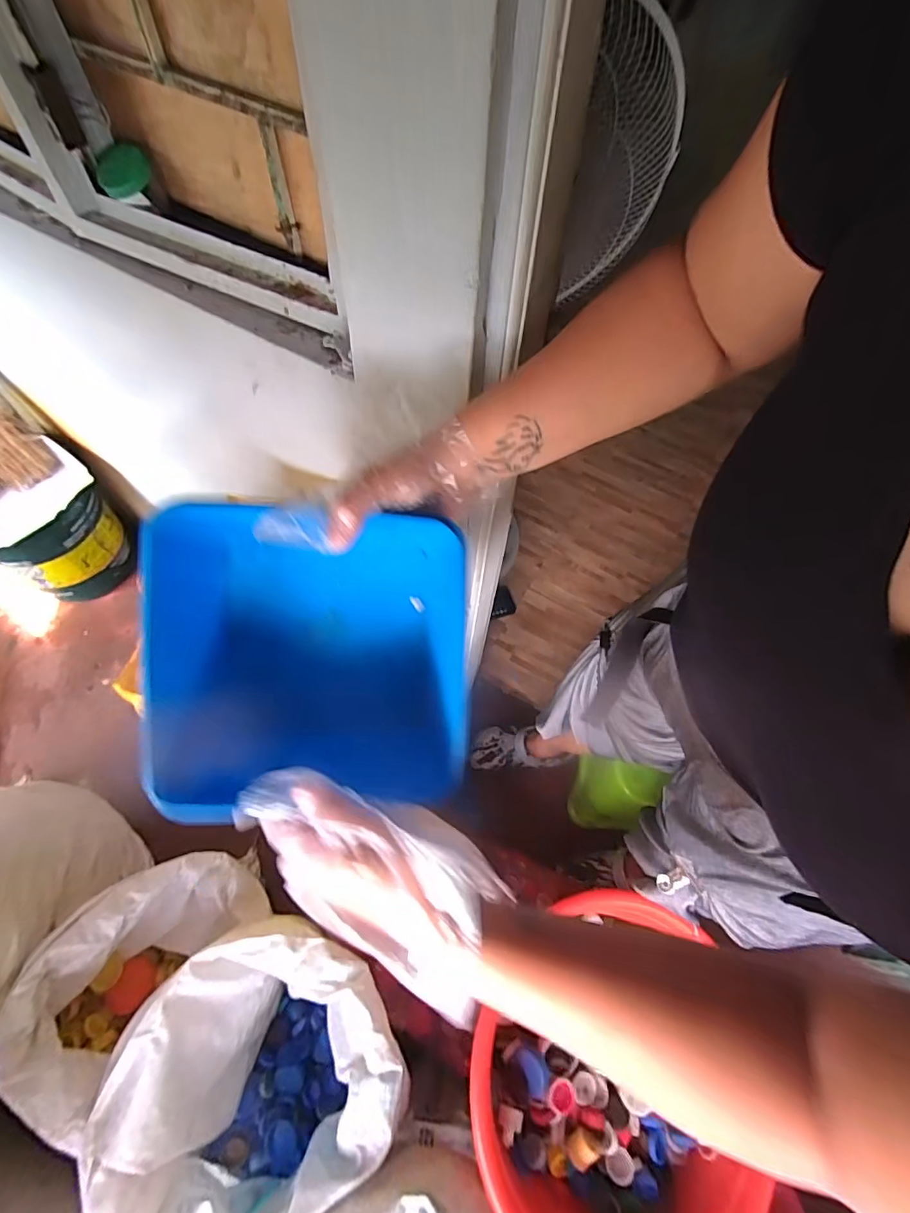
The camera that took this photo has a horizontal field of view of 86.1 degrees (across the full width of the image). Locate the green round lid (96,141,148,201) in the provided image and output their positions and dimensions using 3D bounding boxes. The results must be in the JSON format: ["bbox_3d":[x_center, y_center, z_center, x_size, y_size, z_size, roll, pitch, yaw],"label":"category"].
[{"bbox_3d":[-0.316,-0.416,0.464,0.052,0.041,0.012,-13,21,14],"label":"green round lid"}]

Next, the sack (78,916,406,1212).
[{"bbox_3d":[-0.265,0.699,0.683,0.355,0.329,0.427,20,62,9],"label":"sack"}]

